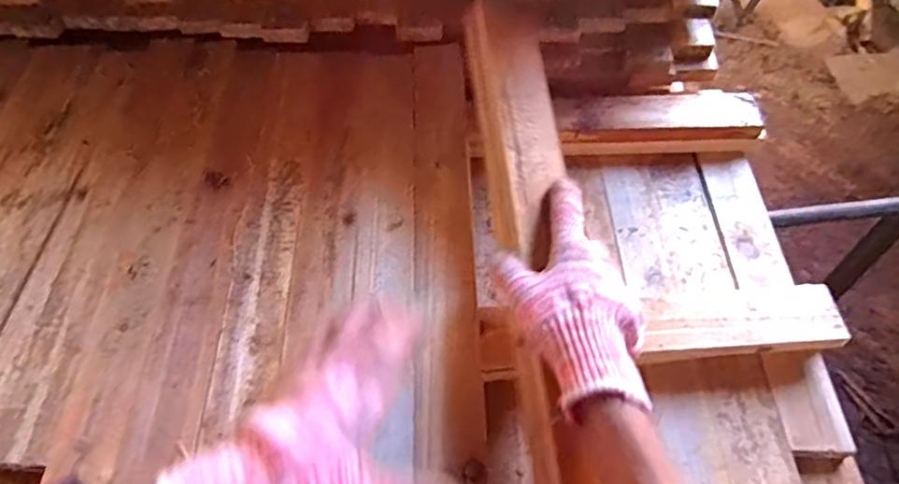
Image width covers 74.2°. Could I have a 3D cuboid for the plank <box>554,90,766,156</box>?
[{"bbox_3d":[0.229,-0.135,0.657,0.239,0.034,0.074,0,56,2],"label":"plank"}]

